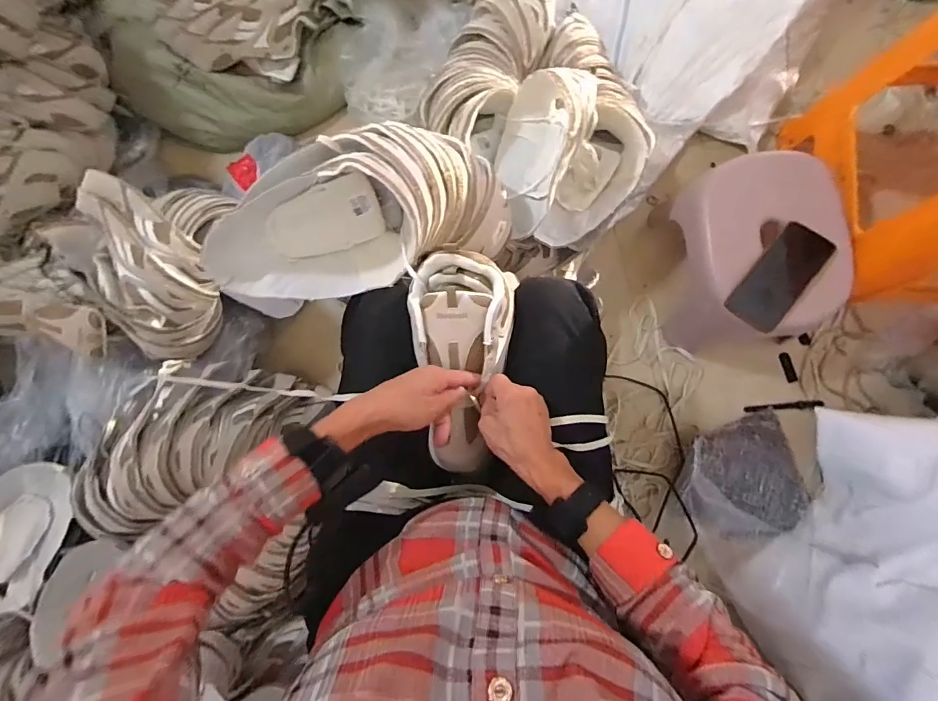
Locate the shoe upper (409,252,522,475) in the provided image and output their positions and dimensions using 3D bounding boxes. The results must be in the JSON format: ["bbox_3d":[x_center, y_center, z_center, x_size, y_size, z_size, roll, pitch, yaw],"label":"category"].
[{"bbox_3d":[-0.010,0.015,0.496,0.118,0.057,0.252,0,93,7],"label":"shoe upper"}]

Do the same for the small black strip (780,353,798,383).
[{"bbox_3d":[0.596,0.032,0.801,0.018,0.006,0.058,-21,83,5],"label":"small black strip"}]

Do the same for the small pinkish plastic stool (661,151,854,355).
[{"bbox_3d":[0.453,-0.146,0.732,0.225,0.211,0.272,-2,85,7],"label":"small pinkish plastic stool"}]

